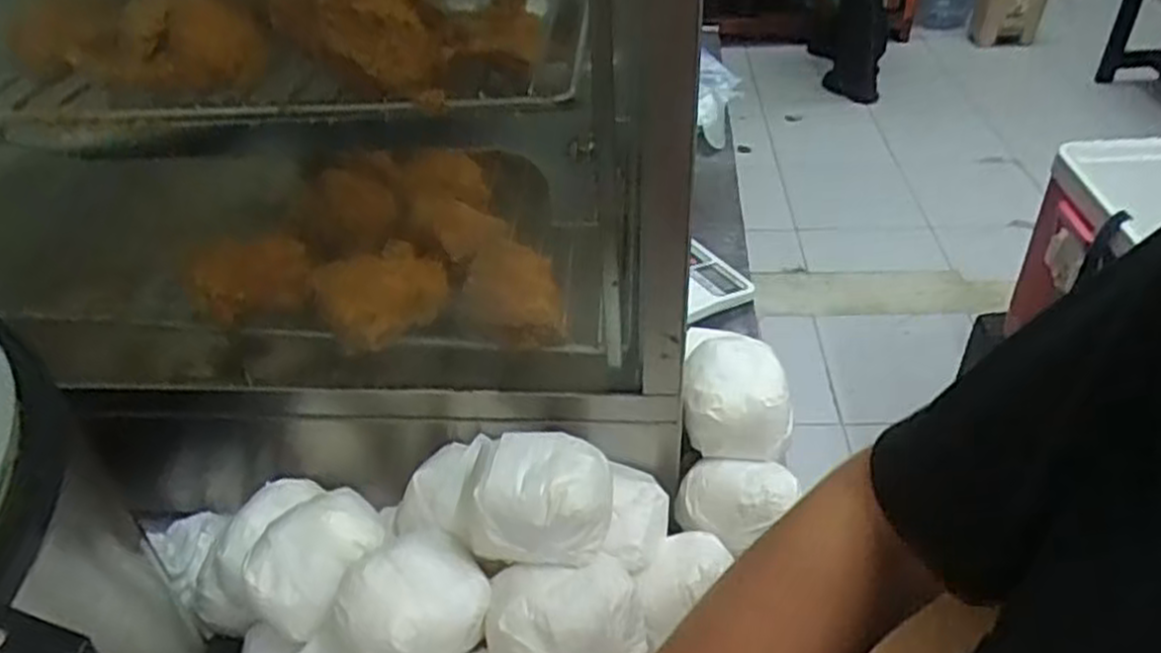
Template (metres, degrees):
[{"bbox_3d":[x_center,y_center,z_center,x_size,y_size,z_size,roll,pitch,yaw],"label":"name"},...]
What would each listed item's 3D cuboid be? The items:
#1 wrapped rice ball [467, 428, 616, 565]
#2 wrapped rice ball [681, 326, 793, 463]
[{"bbox_3d":[-0.021,0.098,0.454,0.081,0.058,0.065,7,40,13],"label":"wrapped rice ball"},{"bbox_3d":[0.107,0.047,0.547,0.073,0.054,0.080,-2,39,2],"label":"wrapped rice ball"}]

